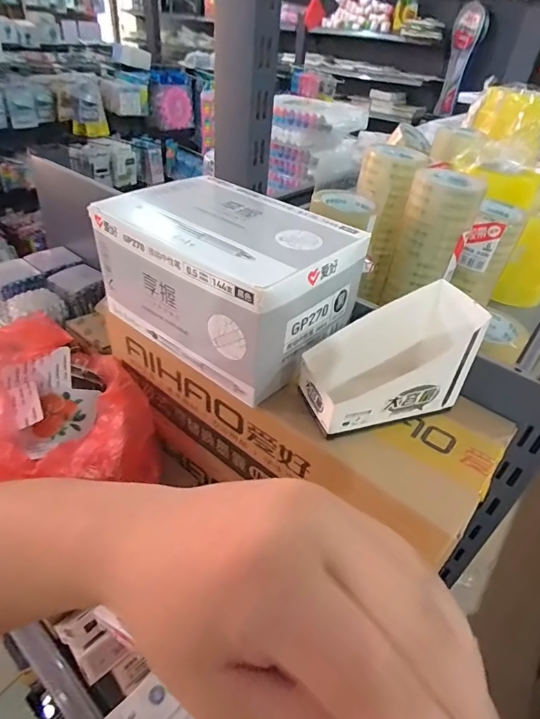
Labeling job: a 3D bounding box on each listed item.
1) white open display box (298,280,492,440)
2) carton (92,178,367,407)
[{"bbox_3d":[0.097,-0.004,0.362,0.132,0.094,0.080,-8,40,-16],"label":"white open display box"},{"bbox_3d":[-0.040,-0.084,0.420,0.209,0.118,0.152,29,44,27],"label":"carton"}]

